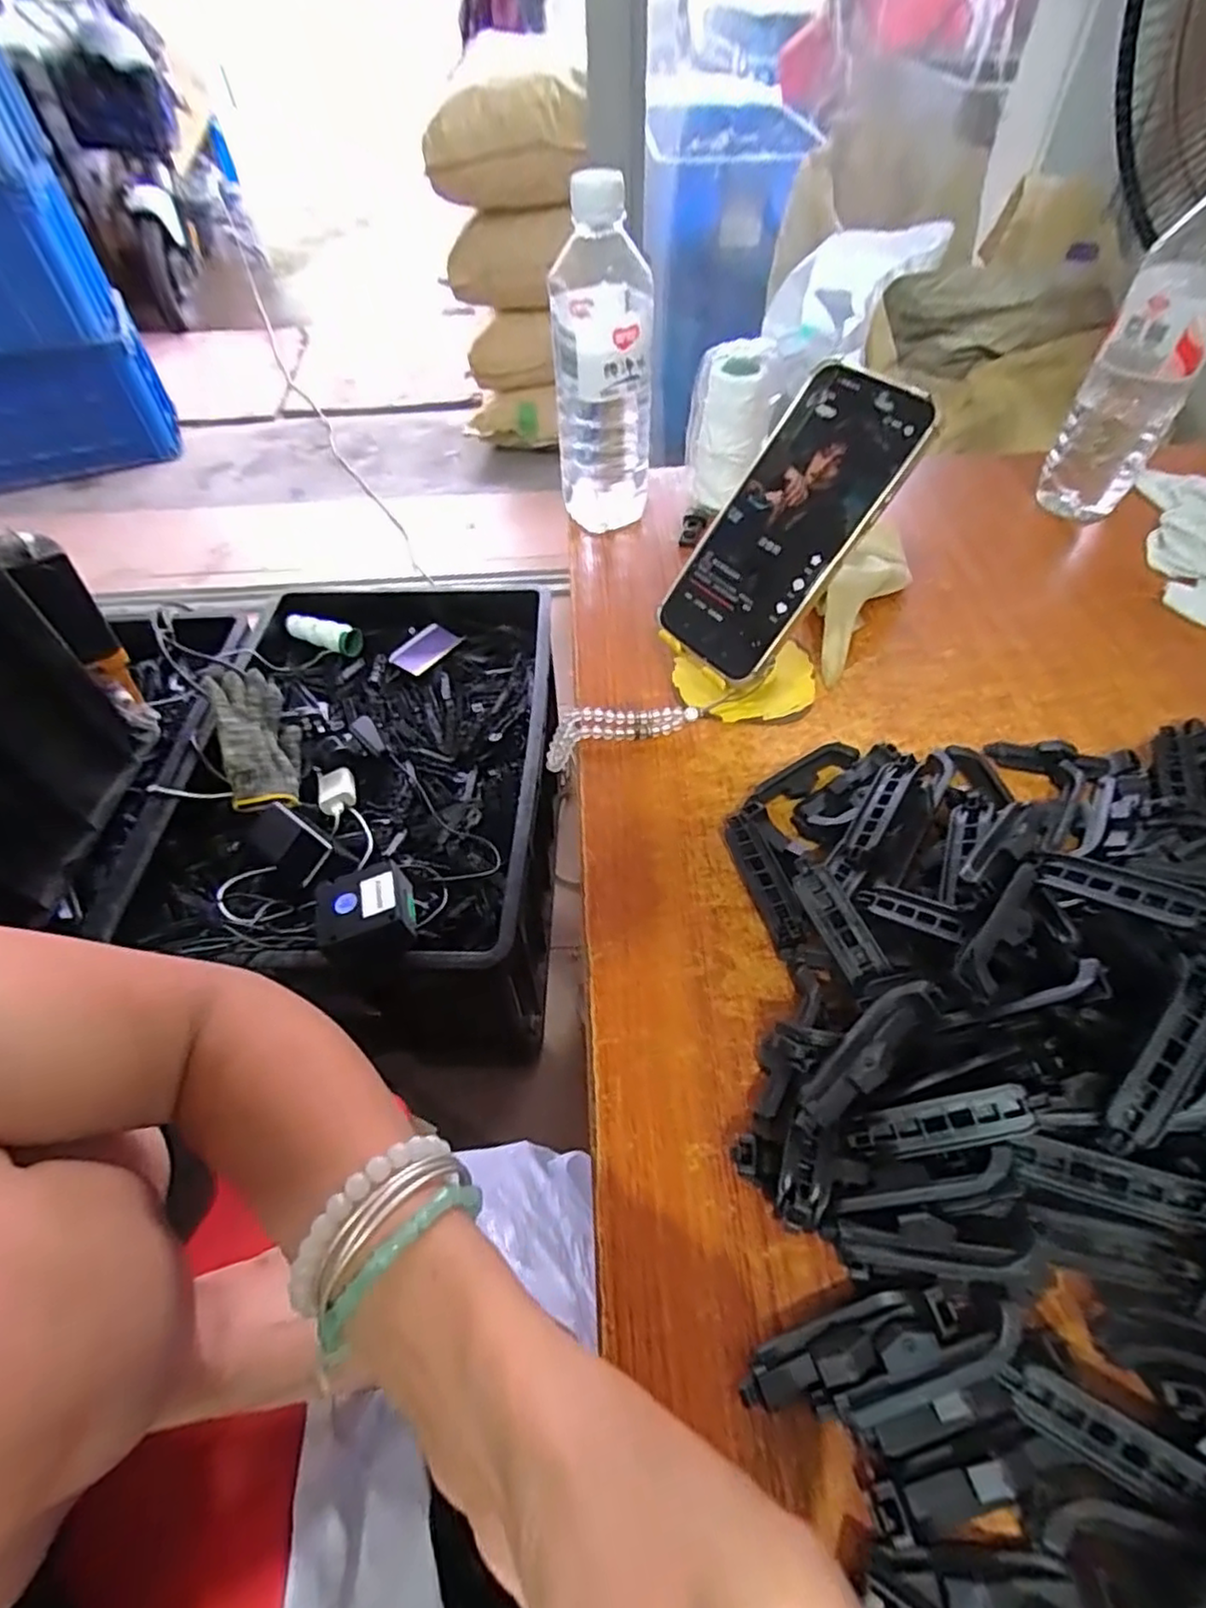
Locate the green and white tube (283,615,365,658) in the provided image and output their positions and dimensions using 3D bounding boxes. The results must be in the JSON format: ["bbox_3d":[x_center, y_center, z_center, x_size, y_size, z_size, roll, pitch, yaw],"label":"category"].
[{"bbox_3d":[-0.408,-0.247,0.986,0.113,0.037,0.033,14,55,12],"label":"green and white tube"}]

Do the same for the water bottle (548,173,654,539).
[{"bbox_3d":[0.000,-0.300,0.491,0.071,0.217,0.065,-2,53,0],"label":"water bottle"}]

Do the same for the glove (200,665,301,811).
[{"bbox_3d":[-0.421,-0.082,0.819,0.080,0.084,0.194,-21,55,-13],"label":"glove"}]

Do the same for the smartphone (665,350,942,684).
[{"bbox_3d":[0.100,-0.154,0.376,0.078,0.007,0.167,46,111,30],"label":"smartphone"}]

